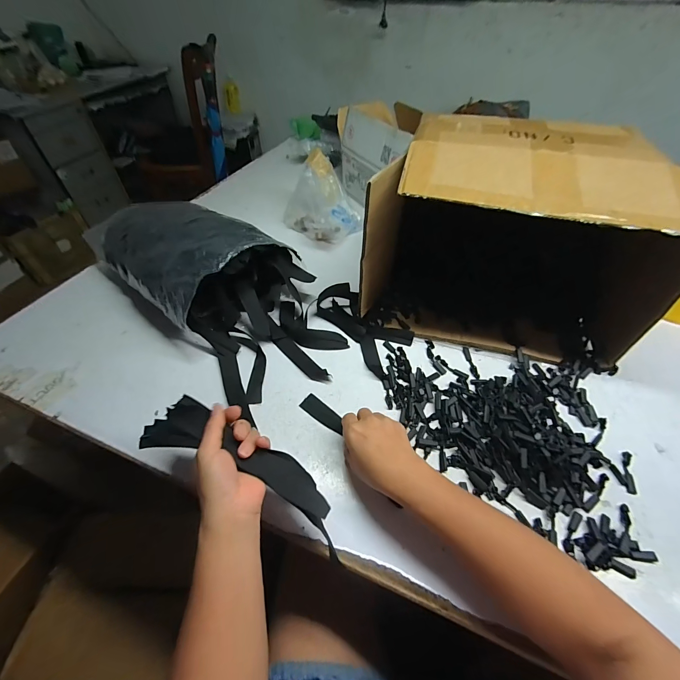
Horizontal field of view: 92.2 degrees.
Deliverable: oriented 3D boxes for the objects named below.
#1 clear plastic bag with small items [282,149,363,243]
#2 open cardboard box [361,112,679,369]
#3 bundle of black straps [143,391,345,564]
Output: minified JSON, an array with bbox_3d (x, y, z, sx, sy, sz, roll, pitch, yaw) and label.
[{"bbox_3d":[-0.044,-0.331,0.756,0.168,0.143,0.122,34,57,26],"label":"clear plastic bag with small items"},{"bbox_3d":[0.254,-0.169,0.526,0.389,0.252,0.273,11,50,10],"label":"open cardboard box"},{"bbox_3d":[-0.101,0.131,0.343,0.234,0.051,0.066,25,53,6],"label":"bundle of black straps"}]

